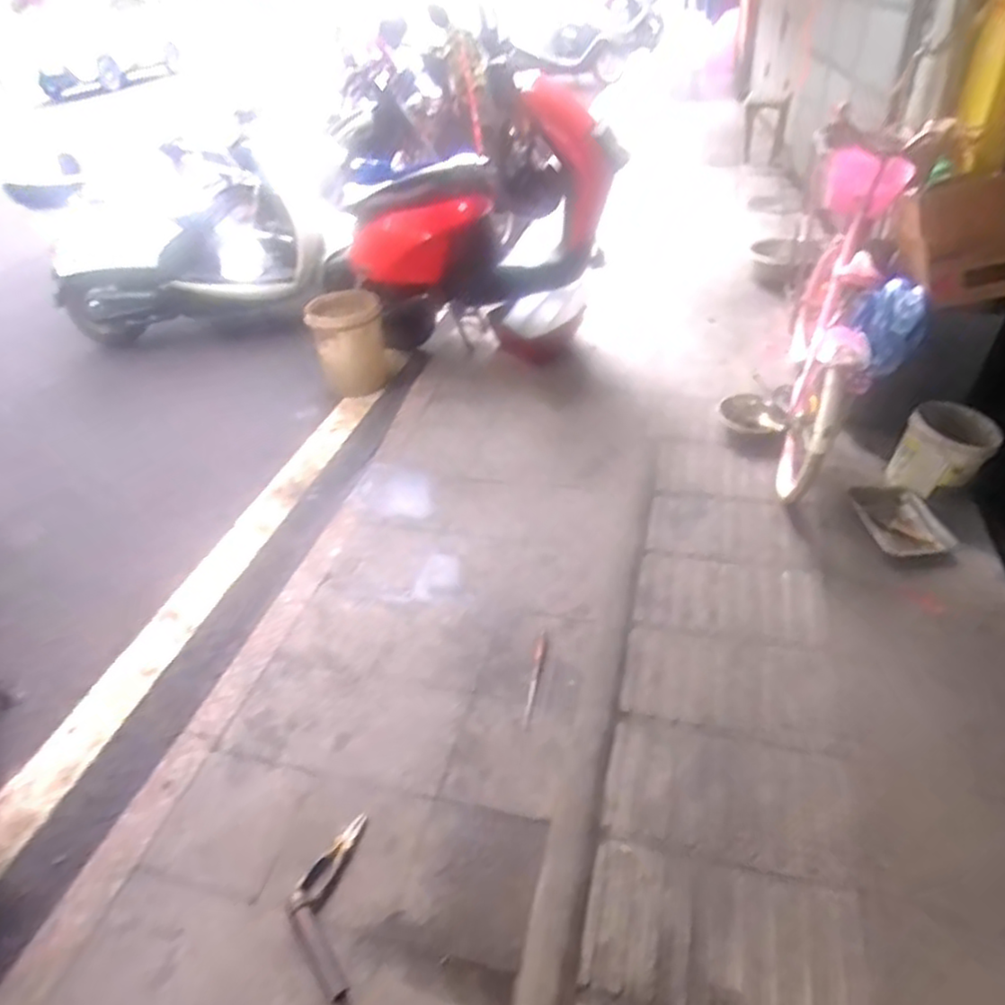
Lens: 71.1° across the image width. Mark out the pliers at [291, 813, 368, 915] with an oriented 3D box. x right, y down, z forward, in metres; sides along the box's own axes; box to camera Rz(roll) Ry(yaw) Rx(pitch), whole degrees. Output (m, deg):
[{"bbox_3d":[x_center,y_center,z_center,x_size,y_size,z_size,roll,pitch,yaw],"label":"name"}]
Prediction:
[{"bbox_3d":[-0.368,0.764,1.500,0.051,0.014,0.227,17,44,25],"label":"pliers"}]

